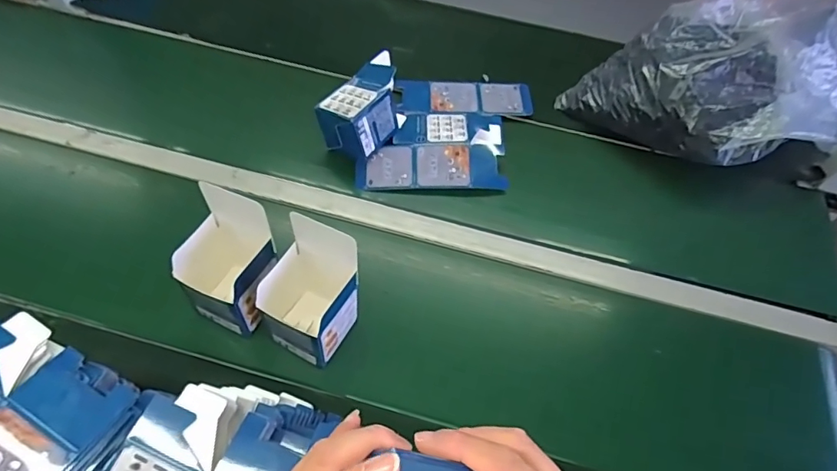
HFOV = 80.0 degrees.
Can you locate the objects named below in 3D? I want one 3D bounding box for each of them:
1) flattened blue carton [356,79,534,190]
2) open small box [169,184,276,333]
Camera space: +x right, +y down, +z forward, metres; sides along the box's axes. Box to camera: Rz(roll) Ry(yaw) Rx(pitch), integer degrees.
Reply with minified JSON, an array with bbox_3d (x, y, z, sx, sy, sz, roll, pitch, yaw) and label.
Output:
[{"bbox_3d":[0.049,-0.174,0.817,0.276,0.027,0.237,3,58,1],"label":"flattened blue carton"},{"bbox_3d":[-0.226,0.032,0.601,0.084,0.159,0.100,23,57,10],"label":"open small box"}]

